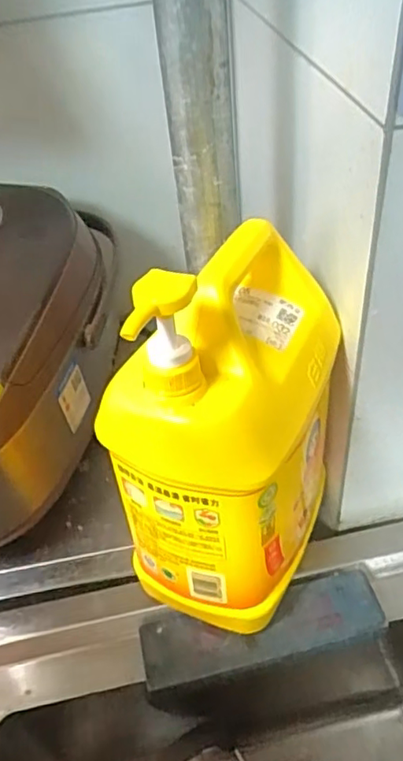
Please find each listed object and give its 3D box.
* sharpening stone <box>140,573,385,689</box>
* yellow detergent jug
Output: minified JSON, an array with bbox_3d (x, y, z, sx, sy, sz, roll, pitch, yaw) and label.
[{"bbox_3d":[0.052,0.216,0.499,0.202,0.028,0.059,-13,44,-7],"label":"sharpening stone"},{"bbox_3d":[0.023,0.026,0.422,0.116,0.283,0.170,15,48,21],"label":"yellow detergent jug"}]

